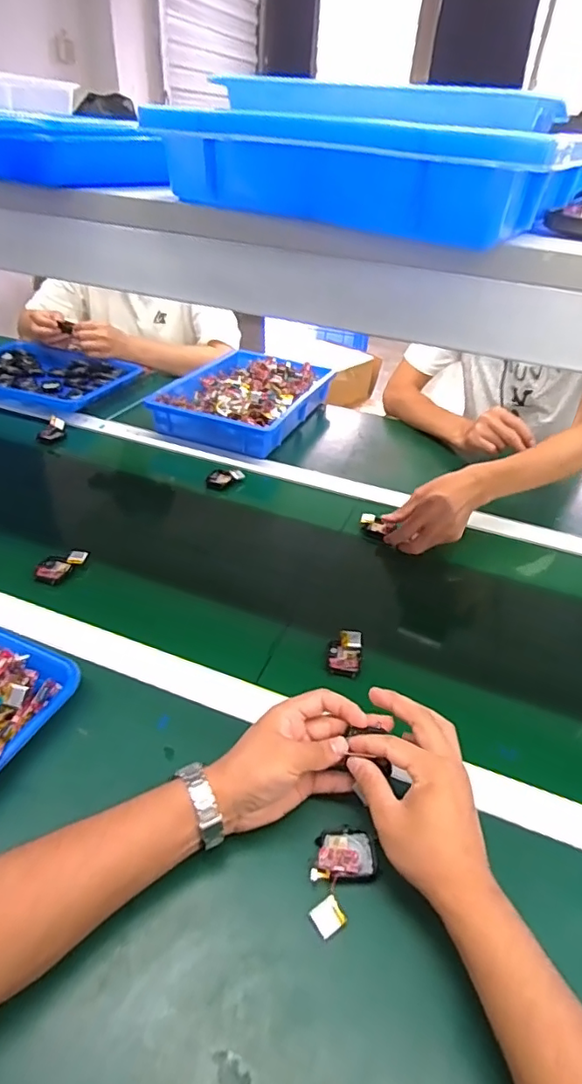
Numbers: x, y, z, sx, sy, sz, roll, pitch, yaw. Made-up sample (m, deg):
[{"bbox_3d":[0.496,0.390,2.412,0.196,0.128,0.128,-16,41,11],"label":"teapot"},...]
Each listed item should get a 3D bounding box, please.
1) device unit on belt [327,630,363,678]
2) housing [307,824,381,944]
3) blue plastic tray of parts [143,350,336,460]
[{"bbox_3d":[0.059,0.121,0.590,0.037,0.018,0.053,5,36,4],"label":"device unit on belt"},{"bbox_3d":[0.041,0.255,0.412,0.047,0.014,0.076,9,36,10],"label":"housing"},{"bbox_3d":[-0.089,-0.282,1.058,0.254,0.061,0.347,15,38,18],"label":"blue plastic tray of parts"}]

